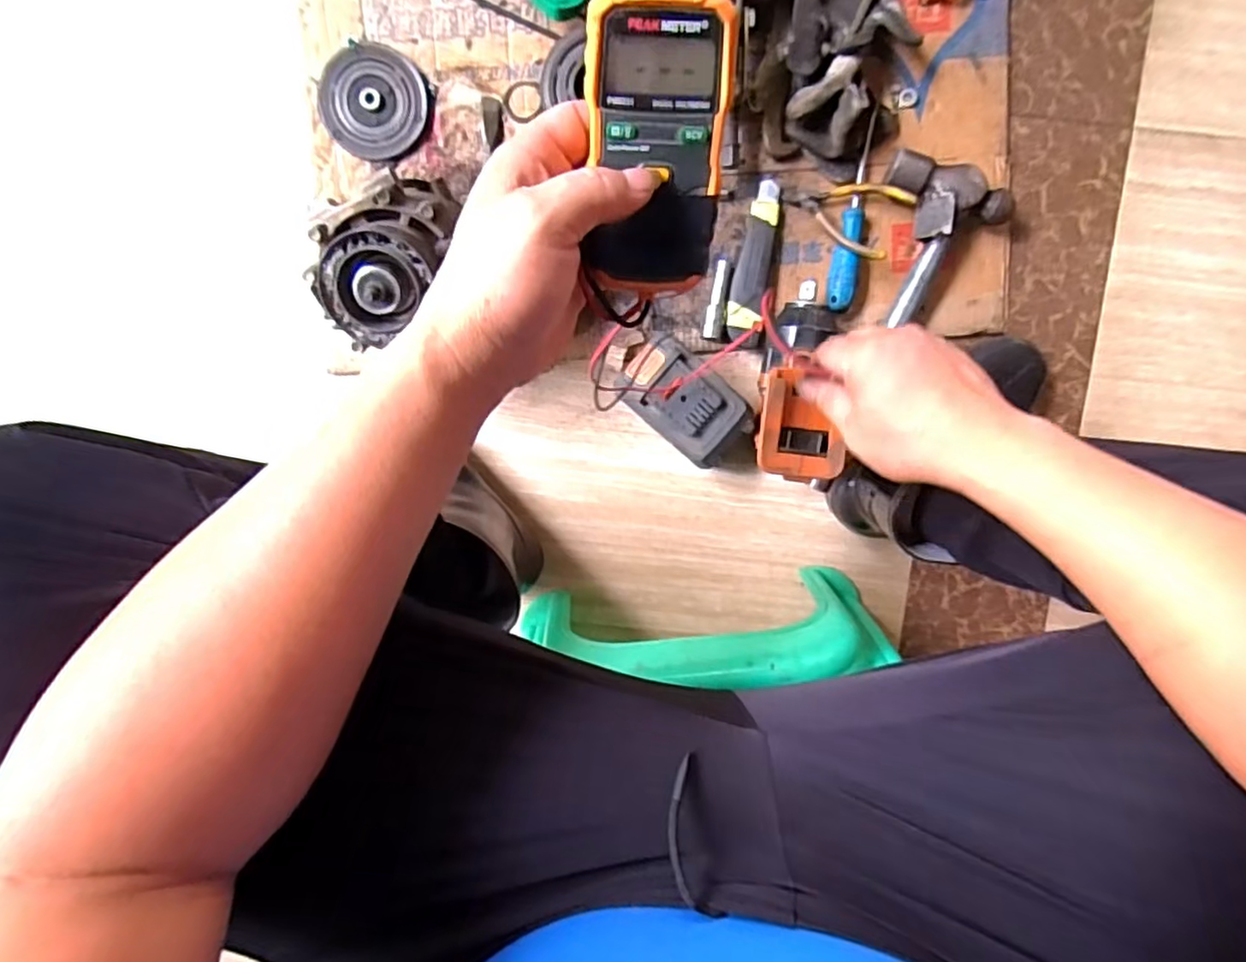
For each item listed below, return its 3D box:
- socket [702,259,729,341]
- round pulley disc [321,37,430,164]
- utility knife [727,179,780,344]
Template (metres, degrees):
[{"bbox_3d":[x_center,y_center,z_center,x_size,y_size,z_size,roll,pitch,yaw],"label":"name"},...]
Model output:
[{"bbox_3d":[0.095,-0.180,0.651,0.019,0.014,0.077,8,96,0],"label":"socket"},{"bbox_3d":[-0.249,-0.378,0.649,0.106,0.018,0.101,0,96,1],"label":"round pulley disc"},{"bbox_3d":[0.133,-0.216,0.647,0.035,0.021,0.160,13,96,-1],"label":"utility knife"}]

